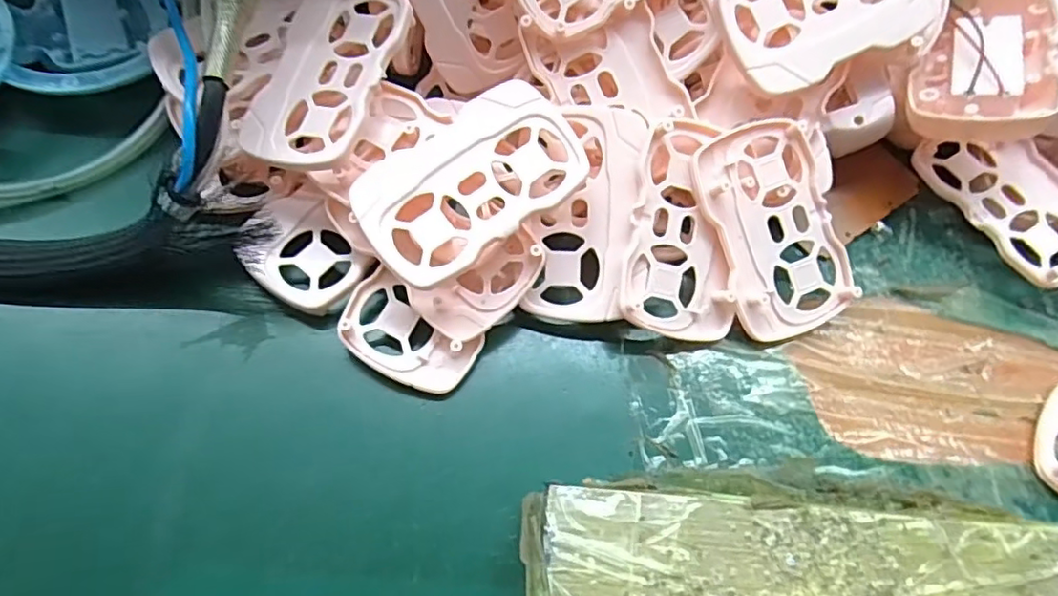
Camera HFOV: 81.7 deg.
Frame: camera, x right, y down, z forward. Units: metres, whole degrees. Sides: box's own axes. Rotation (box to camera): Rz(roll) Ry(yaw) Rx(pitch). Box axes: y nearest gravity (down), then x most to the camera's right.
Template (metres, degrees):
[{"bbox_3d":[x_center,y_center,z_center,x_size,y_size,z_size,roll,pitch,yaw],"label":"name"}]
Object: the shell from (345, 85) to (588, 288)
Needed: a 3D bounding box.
[{"bbox_3d":[-0.023,-0.046,0.238,0.086,0.008,0.056,-36,78,-6],"label":"shell"}]

